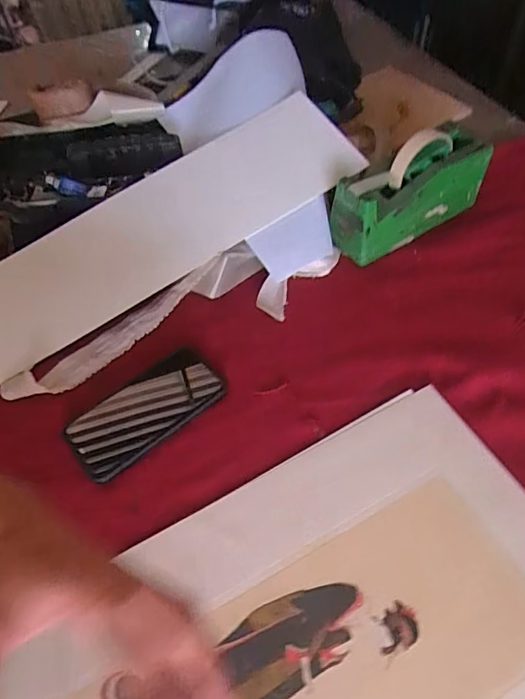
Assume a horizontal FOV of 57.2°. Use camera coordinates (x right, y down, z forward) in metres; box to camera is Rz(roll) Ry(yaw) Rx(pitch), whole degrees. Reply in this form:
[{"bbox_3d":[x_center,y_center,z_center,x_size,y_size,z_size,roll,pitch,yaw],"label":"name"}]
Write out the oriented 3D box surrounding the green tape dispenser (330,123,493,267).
[{"bbox_3d":[0.183,-0.201,0.600,0.203,0.117,0.072,-28,58,-16],"label":"green tape dispenser"}]

